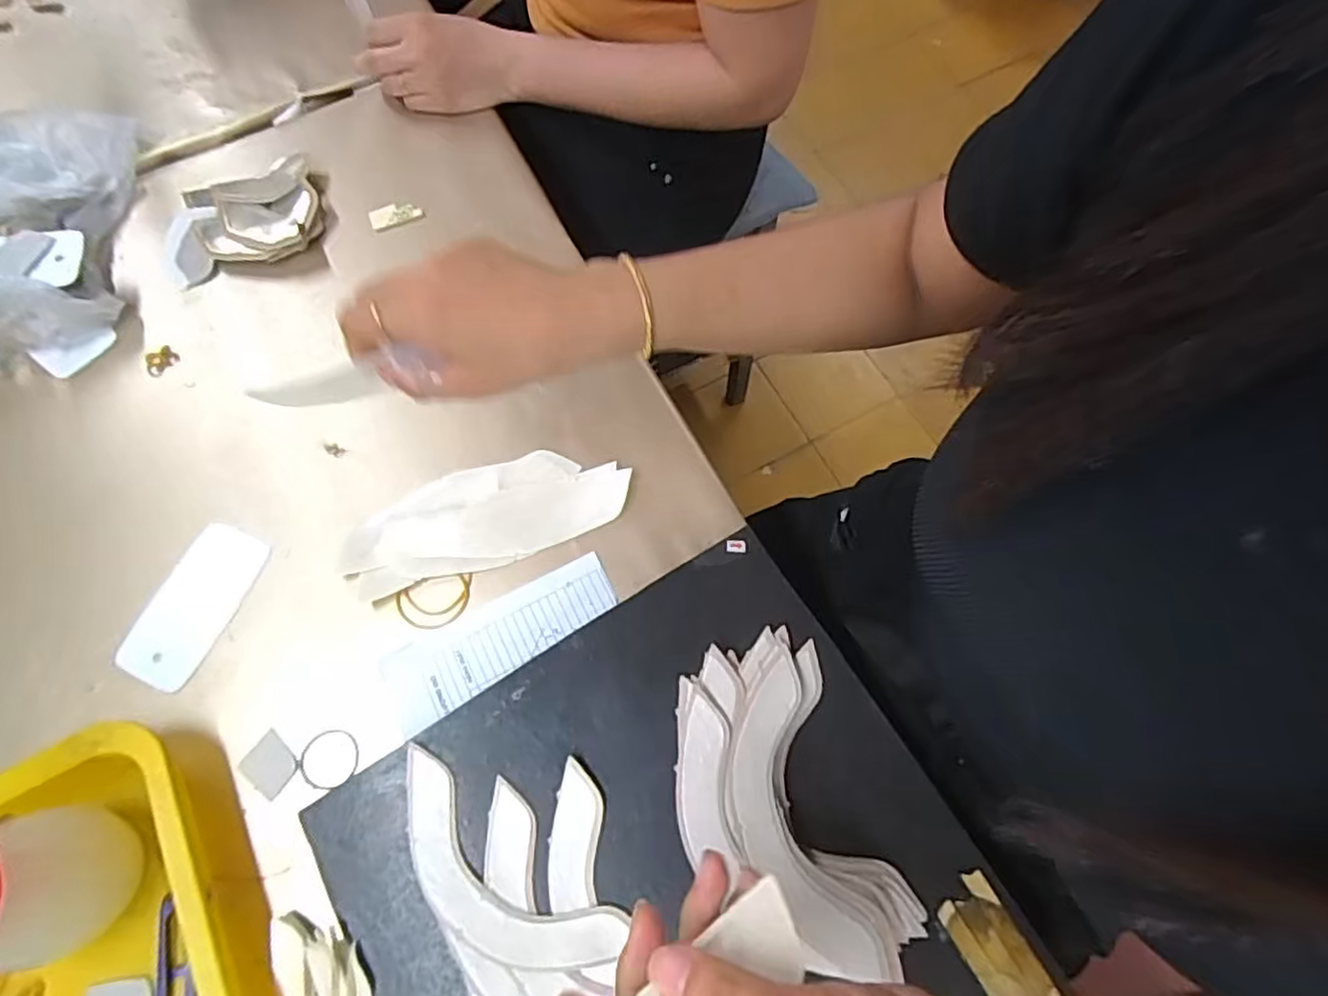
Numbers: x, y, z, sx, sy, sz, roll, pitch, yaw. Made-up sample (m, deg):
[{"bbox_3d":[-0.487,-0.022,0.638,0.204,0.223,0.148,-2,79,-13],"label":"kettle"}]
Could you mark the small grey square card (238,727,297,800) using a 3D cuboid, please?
[{"bbox_3d":[-0.232,0.156,0.401,0.030,0.004,0.026,37,73,14],"label":"small grey square card"}]

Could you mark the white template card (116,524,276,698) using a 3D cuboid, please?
[{"bbox_3d":[-0.304,0.068,0.443,0.056,0.004,0.104,22,70,12],"label":"white template card"}]

